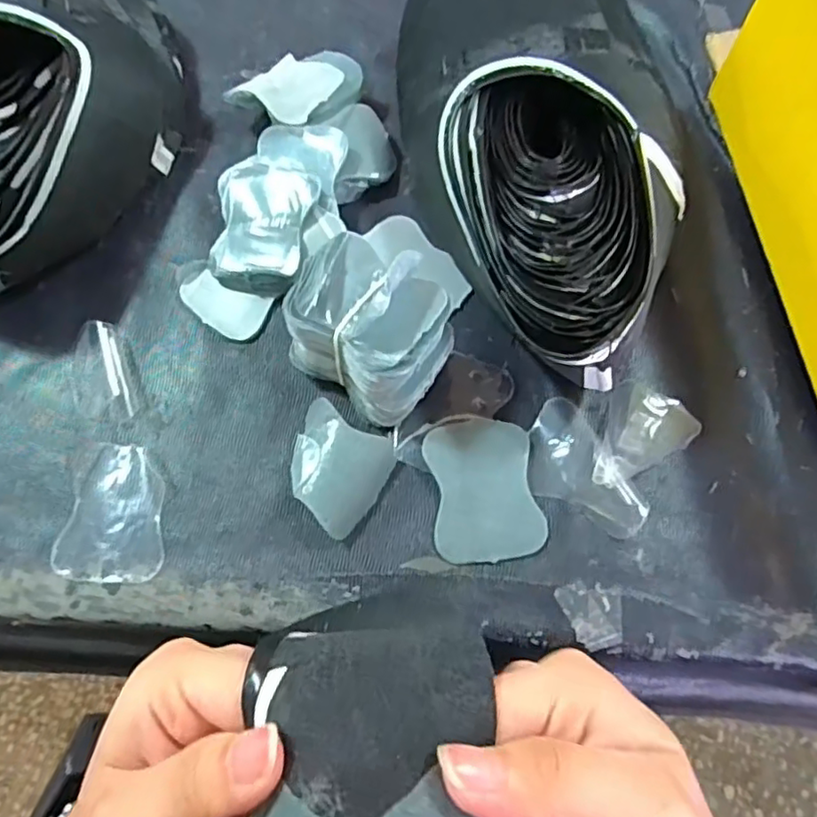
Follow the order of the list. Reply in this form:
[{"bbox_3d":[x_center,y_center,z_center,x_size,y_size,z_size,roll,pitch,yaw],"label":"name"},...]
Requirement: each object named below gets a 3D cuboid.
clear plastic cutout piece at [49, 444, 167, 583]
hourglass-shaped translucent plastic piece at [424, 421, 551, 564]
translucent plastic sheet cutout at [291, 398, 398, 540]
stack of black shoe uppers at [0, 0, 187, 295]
[{"bbox_3d":[-0.160,0.056,0.345,0.057,0.004,0.074,3,67,3],"label":"clear plastic cutout piece"},{"bbox_3d":[0.041,0.043,0.344,0.058,0.009,0.076,-8,67,-2],"label":"hourglass-shaped translucent plastic piece"},{"bbox_3d":[-0.042,0.033,0.346,0.055,0.017,0.060,27,71,13],"label":"translucent plastic sheet cutout"},{"bbox_3d":[-0.233,-0.190,0.395,0.152,0.096,0.255,-4,67,0],"label":"stack of black shoe uppers"}]

